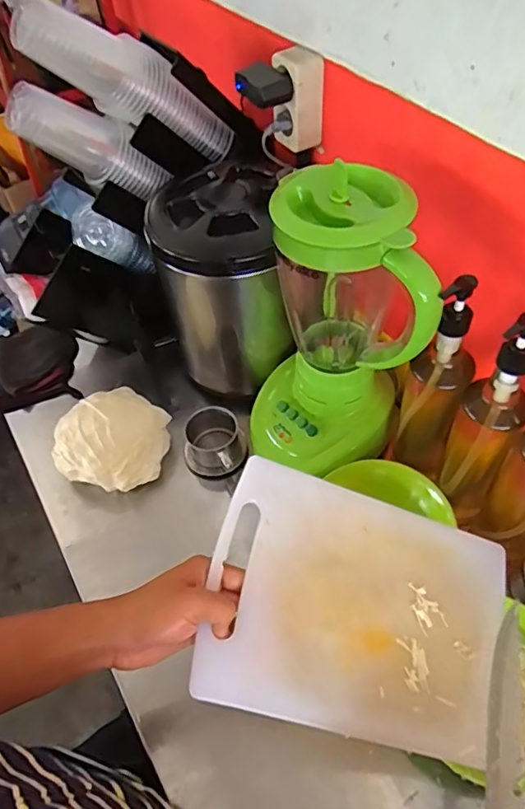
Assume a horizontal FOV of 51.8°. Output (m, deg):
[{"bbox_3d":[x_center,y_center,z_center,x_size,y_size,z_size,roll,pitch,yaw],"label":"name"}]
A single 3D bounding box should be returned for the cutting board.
[{"bbox_3d":[0.093,0.186,0.496,0.283,0.015,0.207,21,65,-12],"label":"cutting board"}]

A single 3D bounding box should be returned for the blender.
[{"bbox_3d":[0.069,-0.073,0.620,0.180,0.351,0.166,-7,52,-1],"label":"blender"}]

